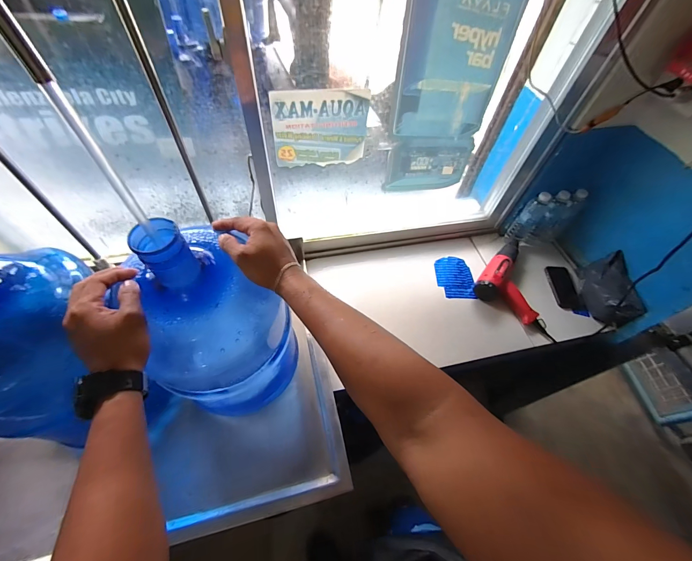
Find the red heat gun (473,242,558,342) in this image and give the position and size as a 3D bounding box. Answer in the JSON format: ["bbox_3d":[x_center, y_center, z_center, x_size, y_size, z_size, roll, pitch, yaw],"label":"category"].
[{"bbox_3d":[0.552,0.000,0.945,0.247,0.072,0.264,32,59,16],"label":"red heat gun"}]

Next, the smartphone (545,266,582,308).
[{"bbox_3d":[0.687,0.020,0.972,0.077,0.016,0.147,1,56,-4],"label":"smartphone"}]

